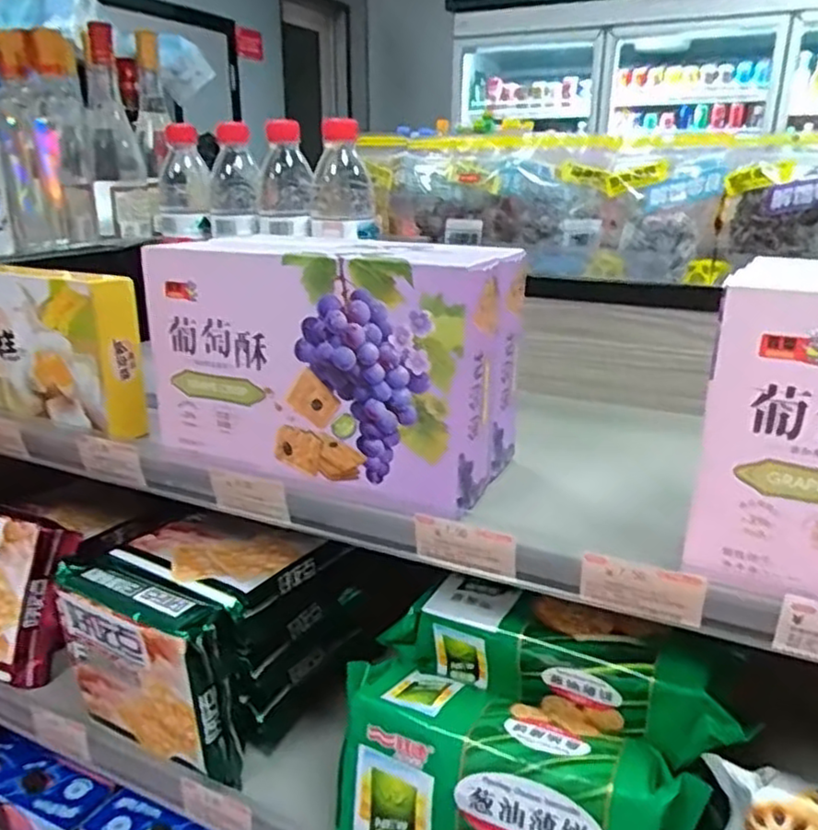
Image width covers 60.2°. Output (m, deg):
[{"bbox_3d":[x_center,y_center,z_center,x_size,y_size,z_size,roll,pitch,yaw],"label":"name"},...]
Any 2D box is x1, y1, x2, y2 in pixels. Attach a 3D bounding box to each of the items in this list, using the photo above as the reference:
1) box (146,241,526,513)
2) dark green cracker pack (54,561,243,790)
[{"bbox_3d":[-0.046,-0.038,0.423,0.202,0.130,0.101,9,22,23],"label":"box"},{"bbox_3d":[-0.167,0.162,0.456,0.124,0.115,0.034,10,22,26],"label":"dark green cracker pack"}]

